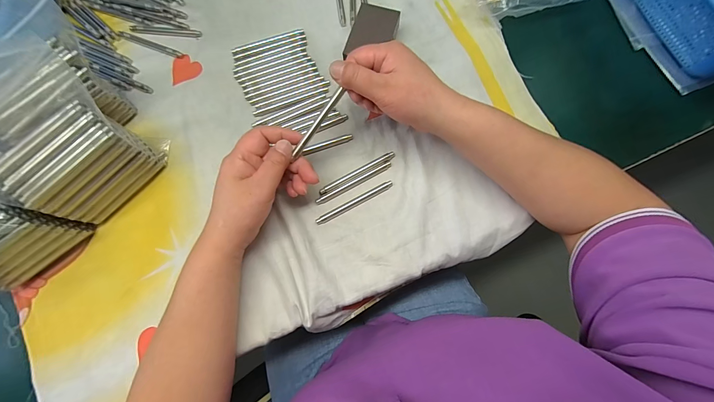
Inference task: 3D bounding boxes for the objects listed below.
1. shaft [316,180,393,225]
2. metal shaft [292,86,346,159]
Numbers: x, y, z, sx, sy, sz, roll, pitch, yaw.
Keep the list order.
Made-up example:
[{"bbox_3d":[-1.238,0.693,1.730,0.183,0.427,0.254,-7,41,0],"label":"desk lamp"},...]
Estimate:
[{"bbox_3d":[-0.003,0.002,0.339,0.092,0.006,0.011,-28,78,-5],"label":"shaft"},{"bbox_3d":[-0.037,-0.073,0.286,0.006,0.006,0.077,39,100,9],"label":"metal shaft"}]

